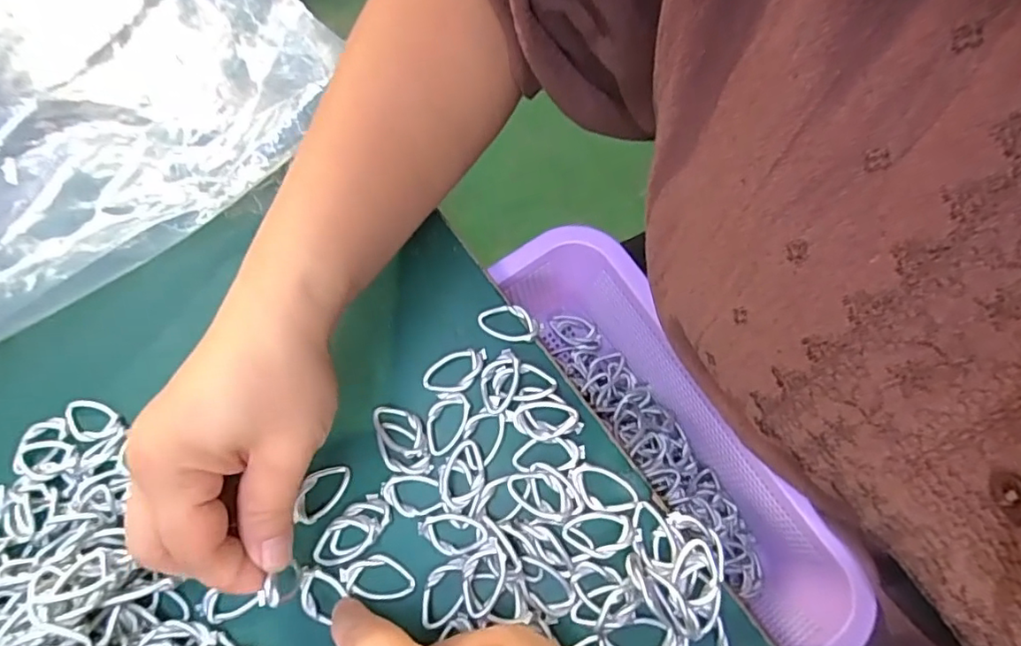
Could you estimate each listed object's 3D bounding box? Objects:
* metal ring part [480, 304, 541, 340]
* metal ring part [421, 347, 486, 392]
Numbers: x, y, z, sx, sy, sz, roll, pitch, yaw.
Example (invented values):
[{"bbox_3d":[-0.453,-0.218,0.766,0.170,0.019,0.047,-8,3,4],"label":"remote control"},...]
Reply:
[{"bbox_3d":[-0.001,-0.001,0.293,0.031,0.004,0.018,10,73,5],"label":"metal ring part"},{"bbox_3d":[-0.028,0.024,0.287,0.034,0.004,0.020,-12,72,-2],"label":"metal ring part"}]

